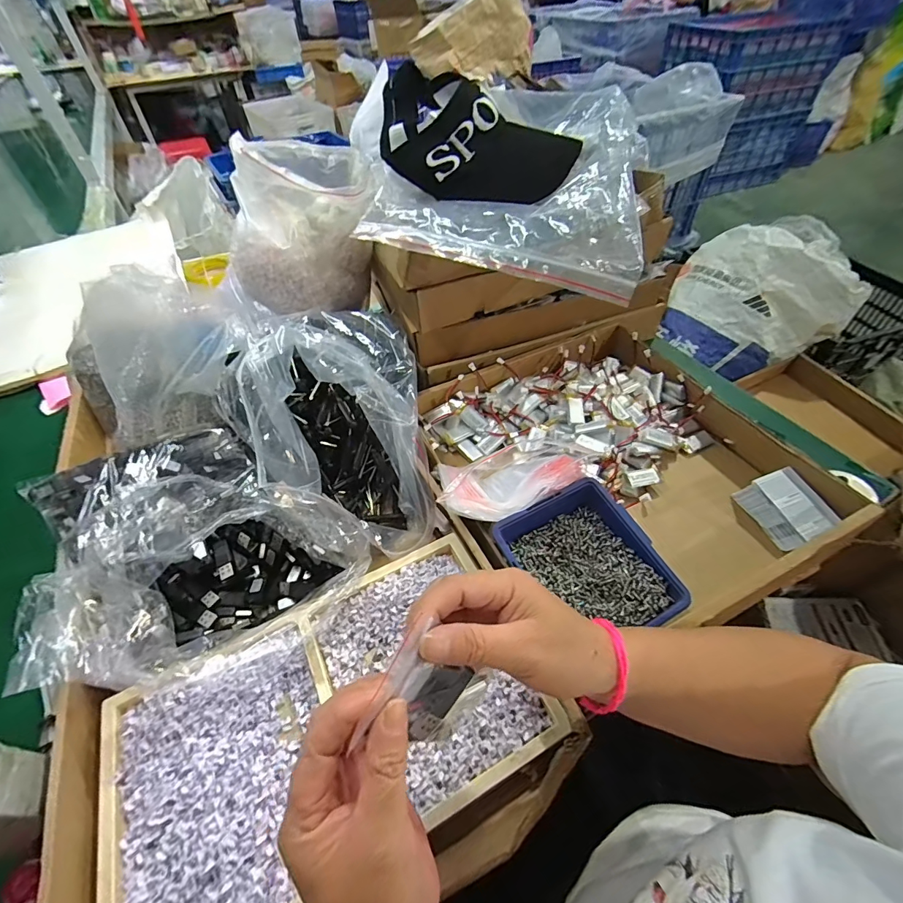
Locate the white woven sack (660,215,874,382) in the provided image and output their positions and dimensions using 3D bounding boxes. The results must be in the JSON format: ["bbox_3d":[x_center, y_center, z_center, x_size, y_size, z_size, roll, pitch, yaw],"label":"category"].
[{"bbox_3d":[0.761,-0.411,1.110,0.397,0.230,0.344,-14,50,-9],"label":"white woven sack"}]

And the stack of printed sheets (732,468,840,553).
[{"bbox_3d":[0.349,0.058,0.447,0.057,0.032,0.074,-16,51,-11],"label":"stack of printed sheets"}]

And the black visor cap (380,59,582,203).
[{"bbox_3d":[0.032,-0.359,0.498,0.219,0.105,0.127,-2,49,1],"label":"black visor cap"}]

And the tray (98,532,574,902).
[{"bbox_3d":[-0.096,0.209,0.338,0.316,0.032,0.192,-23,52,-16],"label":"tray"}]

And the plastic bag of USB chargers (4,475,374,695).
[{"bbox_3d":[-0.219,0.115,0.378,0.276,0.115,0.131,-31,55,-21],"label":"plastic bag of USB chargers"}]

